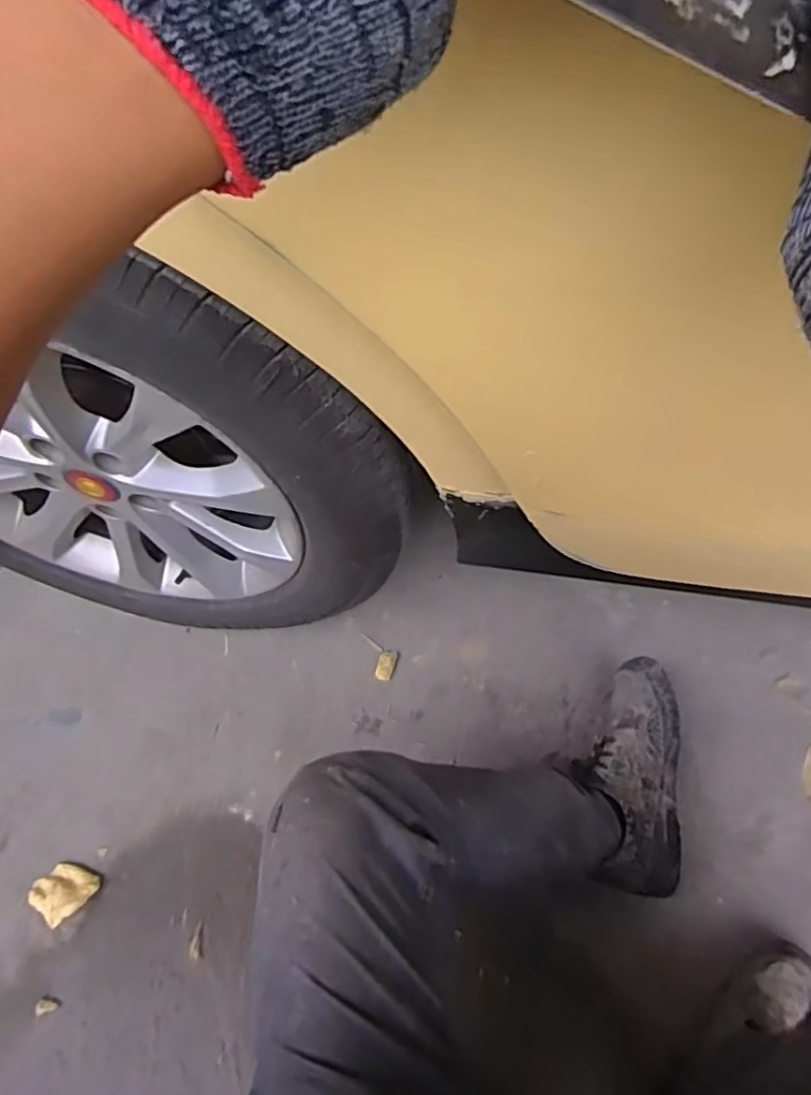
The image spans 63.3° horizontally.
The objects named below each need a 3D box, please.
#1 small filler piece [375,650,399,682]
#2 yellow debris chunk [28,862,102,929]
[{"bbox_3d":[-0.026,0.166,0.930,0.024,0.004,0.045,17,65,11],"label":"small filler piece"},{"bbox_3d":[-0.415,0.416,0.796,0.067,0.029,0.066,-2,61,3],"label":"yellow debris chunk"}]

